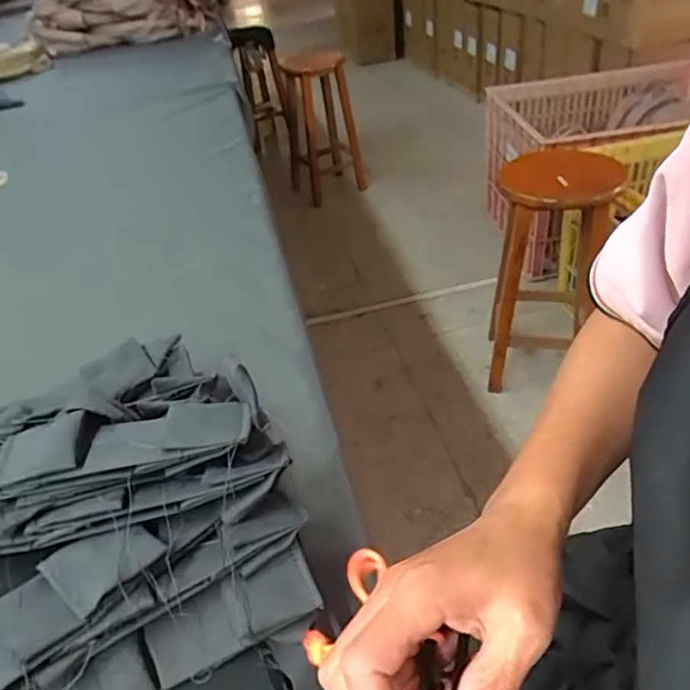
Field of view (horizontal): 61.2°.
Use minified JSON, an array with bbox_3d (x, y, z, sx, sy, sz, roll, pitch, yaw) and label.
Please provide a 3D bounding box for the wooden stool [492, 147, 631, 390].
[{"bbox_3d":[0.515,-0.171,1.491,0.258,0.618,0.314,3,39,13],"label":"wooden stool"}]

